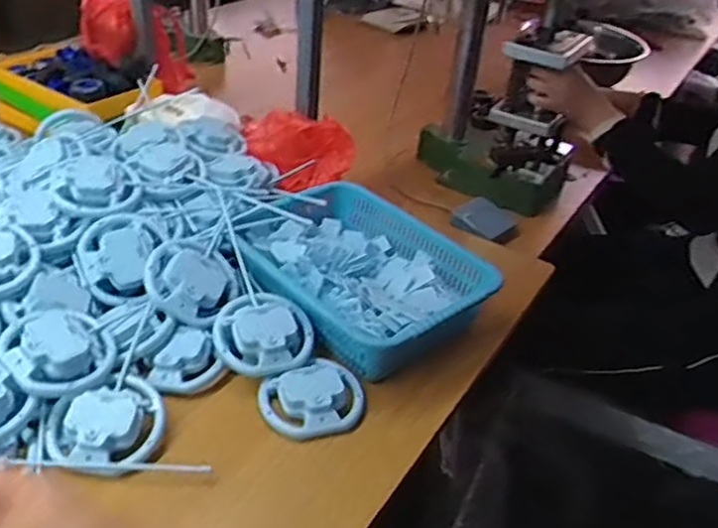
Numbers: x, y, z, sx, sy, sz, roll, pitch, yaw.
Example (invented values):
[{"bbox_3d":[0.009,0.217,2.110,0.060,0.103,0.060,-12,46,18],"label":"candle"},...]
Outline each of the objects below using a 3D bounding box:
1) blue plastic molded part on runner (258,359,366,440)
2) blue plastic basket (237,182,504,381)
[{"bbox_3d":[-0.045,0.134,0.695,0.101,0.024,0.083,-17,41,-30],"label":"blue plastic molded part on runner"},{"bbox_3d":[-0.003,0.011,0.824,0.221,0.065,0.287,-26,46,-38],"label":"blue plastic basket"}]

